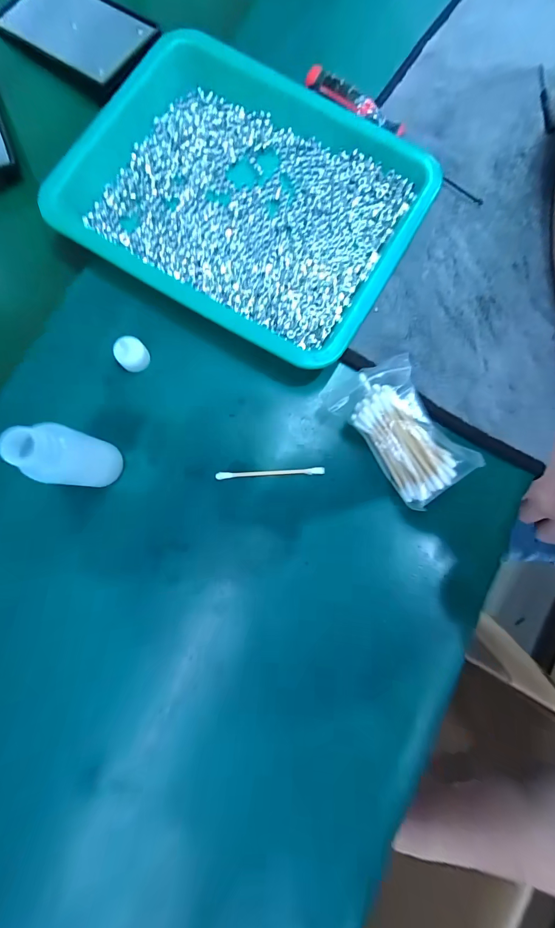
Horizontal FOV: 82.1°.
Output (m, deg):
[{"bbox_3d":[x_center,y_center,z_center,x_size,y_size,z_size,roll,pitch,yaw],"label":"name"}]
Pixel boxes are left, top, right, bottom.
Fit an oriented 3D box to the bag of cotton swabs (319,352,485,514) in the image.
[{"bbox_3d":[0.079,-0.026,0.201,0.056,0.026,0.097,-39,86,-6],"label":"bag of cotton swabs"}]

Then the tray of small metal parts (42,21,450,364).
[{"bbox_3d":[-0.021,-0.176,0.218,0.216,0.035,0.177,28,80,6],"label":"tray of small metal parts"}]

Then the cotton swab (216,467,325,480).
[{"bbox_3d":[-0.004,0.006,0.209,0.071,0.004,0.004,-3,83,-2],"label":"cotton swab"}]

